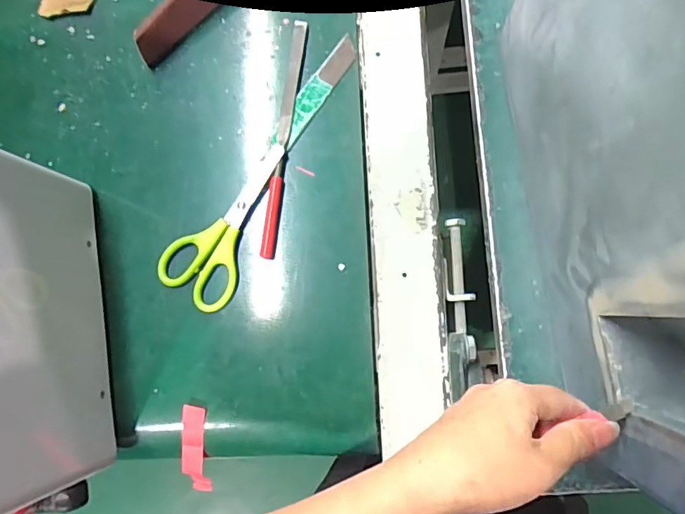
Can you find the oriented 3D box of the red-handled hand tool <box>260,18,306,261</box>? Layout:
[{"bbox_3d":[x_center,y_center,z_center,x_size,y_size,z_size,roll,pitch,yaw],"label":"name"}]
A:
[{"bbox_3d":[-0.044,-0.089,0.380,0.011,0.004,0.180,7,85,8],"label":"red-handled hand tool"}]

